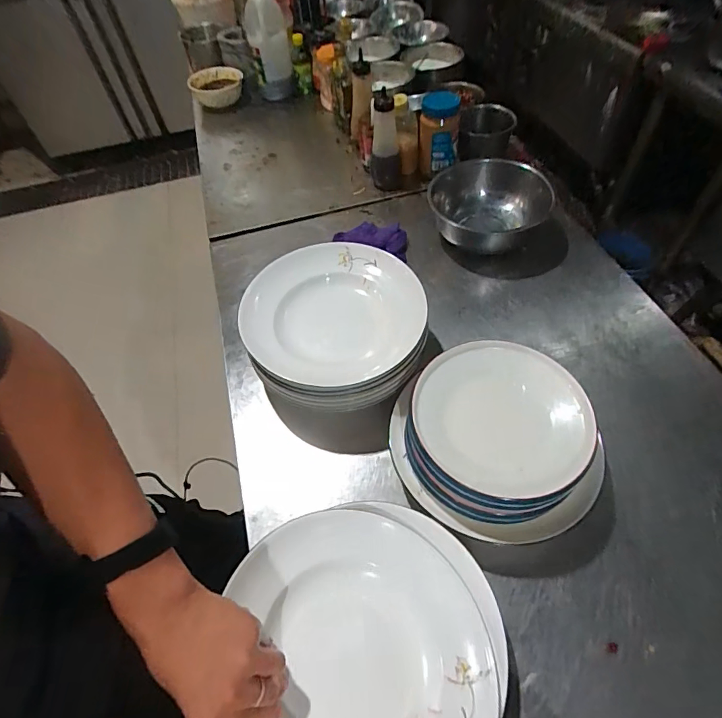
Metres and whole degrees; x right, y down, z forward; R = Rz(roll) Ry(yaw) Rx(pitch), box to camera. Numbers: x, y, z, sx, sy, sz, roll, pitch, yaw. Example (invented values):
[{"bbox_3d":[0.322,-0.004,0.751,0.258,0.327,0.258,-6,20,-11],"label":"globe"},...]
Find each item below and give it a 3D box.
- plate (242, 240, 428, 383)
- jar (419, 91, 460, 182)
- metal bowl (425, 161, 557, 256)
[{"bbox_3d":[-0.043,-0.079,0.698,0.279,0.037,0.287,-2,54,3],"label":"plate"},{"bbox_3d":[0.178,-0.511,1.005,0.082,0.192,0.081,0,54,5],"label":"jar"},{"bbox_3d":[0.272,-0.316,0.916,0.218,0.099,0.255,-6,54,0],"label":"metal bowl"}]

